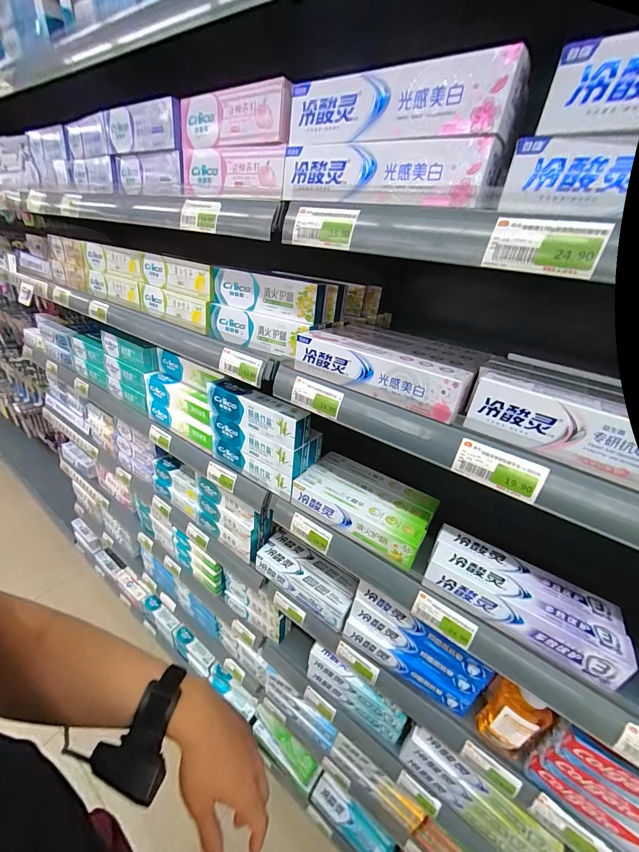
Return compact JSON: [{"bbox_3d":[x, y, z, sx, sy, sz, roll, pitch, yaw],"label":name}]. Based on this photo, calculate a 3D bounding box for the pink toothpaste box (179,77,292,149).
[{"bbox_3d":[-0.112,-0.388,0.410,0.205,0.053,0.027,24,33,28],"label":"pink toothpaste box"}]

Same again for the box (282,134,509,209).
[{"bbox_3d":[0.066,-0.259,0.337,0.239,0.050,0.045,23,33,26],"label":"box"}]

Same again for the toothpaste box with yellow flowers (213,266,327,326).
[{"bbox_3d":[-0.085,-0.208,0.508,0.203,0.056,0.033,20,32,22],"label":"toothpaste box with yellow flowers"}]

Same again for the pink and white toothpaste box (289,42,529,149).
[{"bbox_3d":[0.069,-0.301,0.306,0.229,0.050,0.038,23,33,26],"label":"pink and white toothpaste box"}]

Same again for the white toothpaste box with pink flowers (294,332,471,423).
[{"bbox_3d":[0.071,-0.074,0.420,0.229,0.053,0.045,23,33,26],"label":"white toothpaste box with pink flowers"}]

